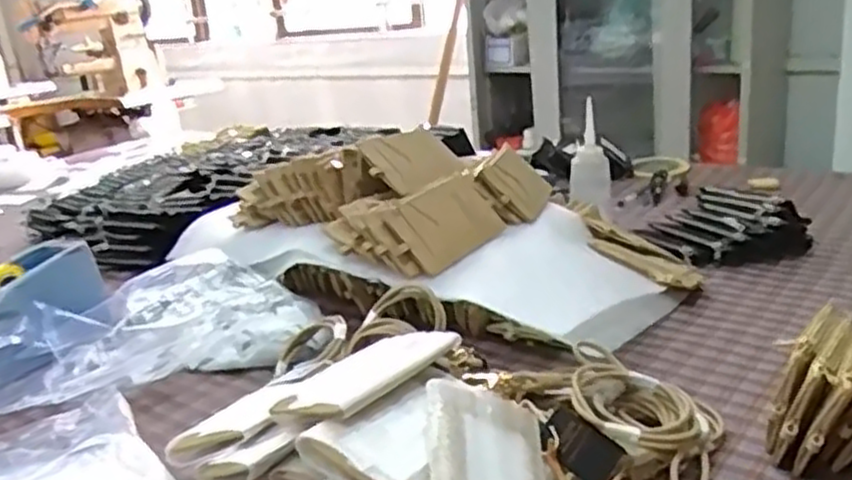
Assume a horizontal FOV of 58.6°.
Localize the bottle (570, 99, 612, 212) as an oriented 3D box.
[{"bbox_3d":[0.202,-0.092,0.938,0.048,0.155,0.031,-2,18,11],"label":"bottle"}]

